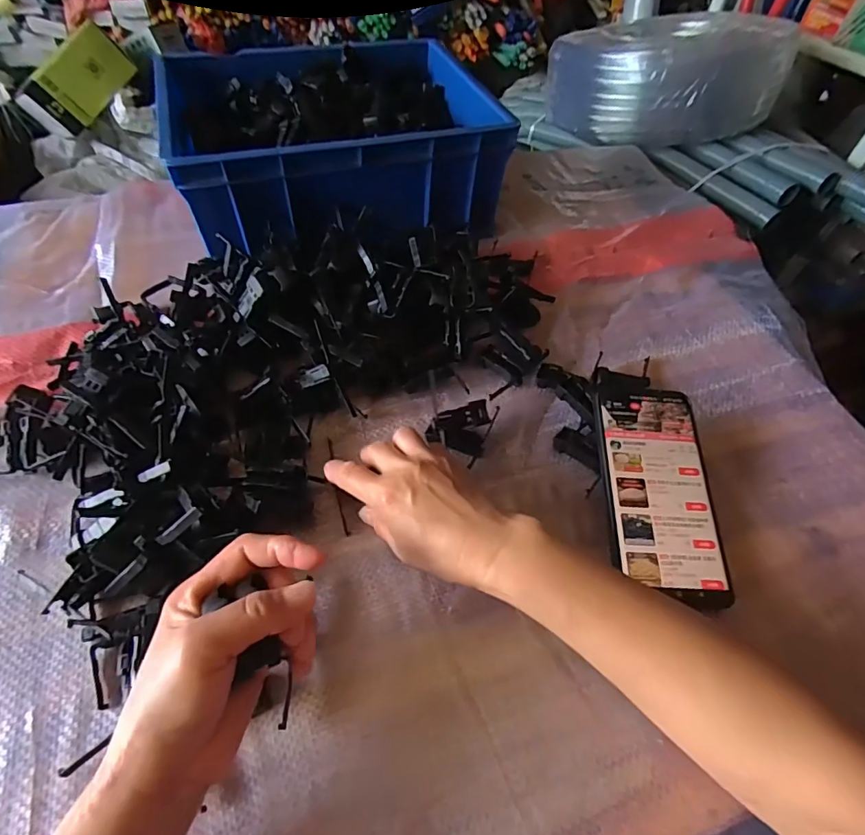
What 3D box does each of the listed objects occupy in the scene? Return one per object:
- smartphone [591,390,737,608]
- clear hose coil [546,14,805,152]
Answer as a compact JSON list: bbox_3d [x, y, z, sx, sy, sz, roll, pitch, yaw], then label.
[{"bbox_3d":[0.167,0.052,0.357,0.078,0.005,0.159,2,64,-4],"label":"smartphone"},{"bbox_3d":[0.376,-0.544,0.775,0.240,0.152,0.300,-31,61,-23],"label":"clear hose coil"}]

